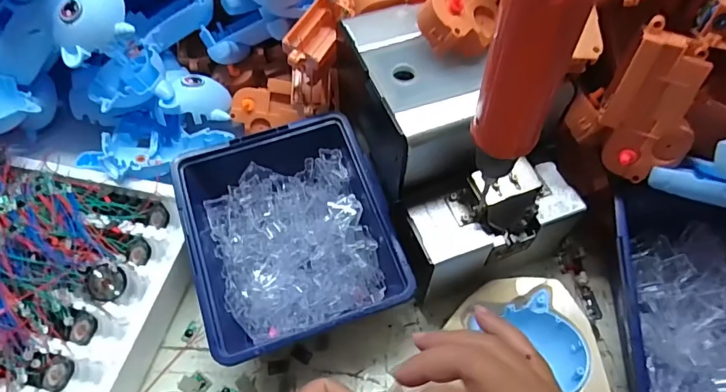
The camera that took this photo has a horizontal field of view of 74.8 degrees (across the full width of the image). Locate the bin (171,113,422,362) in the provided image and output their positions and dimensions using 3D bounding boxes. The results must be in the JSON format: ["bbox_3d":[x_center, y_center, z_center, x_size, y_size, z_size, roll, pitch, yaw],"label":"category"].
[{"bbox_3d":[-0.054,0.034,0.370,0.143,0.075,0.162,-18,58,-9],"label":"bin"}]

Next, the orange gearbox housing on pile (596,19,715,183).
[{"bbox_3d":[0.186,-0.056,0.303,0.049,0.101,0.027,-6,32,-1],"label":"orange gearbox housing on pile"}]

